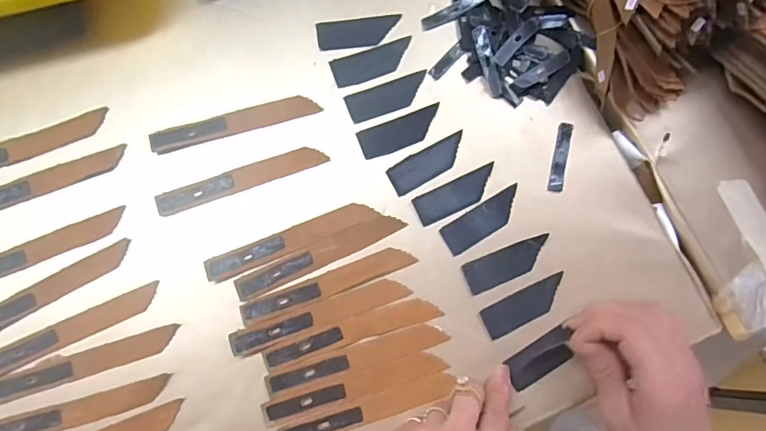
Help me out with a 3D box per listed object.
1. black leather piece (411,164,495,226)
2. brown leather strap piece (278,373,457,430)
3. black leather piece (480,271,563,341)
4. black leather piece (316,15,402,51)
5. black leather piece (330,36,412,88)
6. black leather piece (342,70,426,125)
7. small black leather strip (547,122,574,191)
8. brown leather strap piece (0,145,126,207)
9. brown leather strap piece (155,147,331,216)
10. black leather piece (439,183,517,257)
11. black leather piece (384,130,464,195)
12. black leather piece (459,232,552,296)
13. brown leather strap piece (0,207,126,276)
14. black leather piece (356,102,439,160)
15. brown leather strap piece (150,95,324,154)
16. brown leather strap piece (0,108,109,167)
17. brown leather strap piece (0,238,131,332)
[{"bbox_3d":[0.054,-0.015,0.342,0.063,0.004,0.022,-25,80,-4],"label":"black leather piece"},{"bbox_3d":[-0.010,0.133,0.314,0.120,0.004,0.015,-17,82,-3],"label":"brown leather strap piece"},{"bbox_3d":[0.101,0.064,0.330,0.063,0.004,0.022,-25,83,-5],"label":"black leather piece"},{"bbox_3d":[-0.018,-0.142,0.361,0.063,0.004,0.024,-9,82,-3],"label":"black leather piece"},{"bbox_3d":[-0.007,-0.117,0.357,0.063,0.004,0.025,-20,82,-5],"label":"black leather piece"},{"bbox_3d":[0.005,-0.090,0.353,0.063,0.004,0.023,-21,83,-5],"label":"black leather piece"},{"bbox_3d":[0.134,-0.044,0.348,0.010,0.004,0.054,13,81,0],"label":"small black leather strip"},{"bbox_3d":[-0.245,-0.023,0.334,0.122,0.004,0.017,-21,81,-8],"label":"brown leather strap piece"},{"bbox_3d":[-0.102,-0.026,0.339,0.123,0.004,0.015,-20,82,-5],"label":"brown leather strap piece"},{"bbox_3d":[0.074,0.004,0.339,0.063,0.004,0.022,-31,84,-6],"label":"black leather piece"},{"bbox_3d":[0.034,-0.039,0.345,0.062,0.004,0.023,-29,83,-6],"label":"black leather piece"},{"bbox_3d":[0.089,0.035,0.334,0.063,0.005,0.023,-22,83,-5],"label":"black leather piece"},{"bbox_3d":[-0.242,0.025,0.325,0.124,0.006,0.014,-23,83,-5],"label":"brown leather strap piece"},{"bbox_3d":[0.014,-0.062,0.349,0.063,0.004,0.024,-21,83,-5],"label":"black leather piece"},{"bbox_3d":[-0.109,-0.069,0.345,0.123,0.004,0.016,-16,82,-4],"label":"brown leather strap piece"},{"bbox_3d":[-0.261,-0.050,0.338,0.124,0.004,0.017,-21,85,-8],"label":"brown leather strap piece"},{"bbox_3d":[-0.233,0.054,0.321,0.124,0.004,0.017,-29,85,-8],"label":"brown leather strap piece"}]

